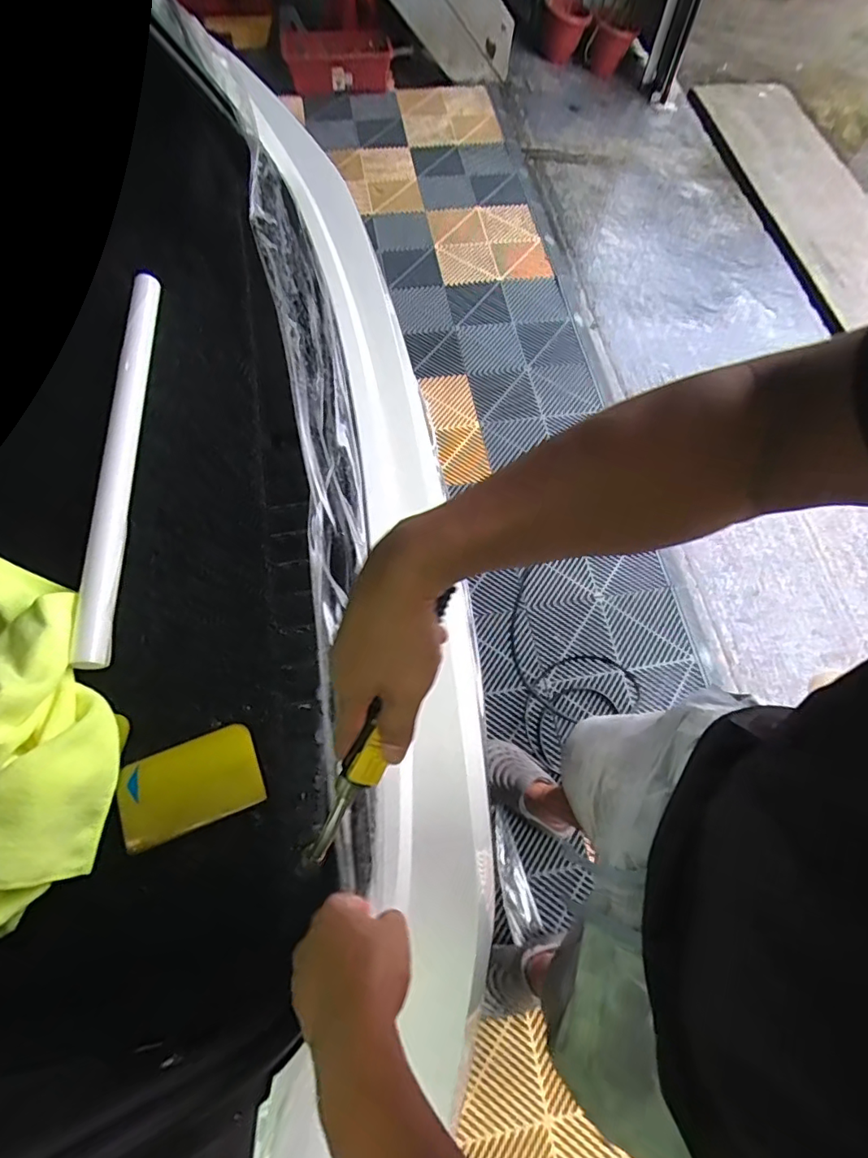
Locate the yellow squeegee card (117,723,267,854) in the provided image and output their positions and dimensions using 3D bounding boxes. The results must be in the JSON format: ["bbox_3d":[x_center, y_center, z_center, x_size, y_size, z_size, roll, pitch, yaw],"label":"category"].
[{"bbox_3d":[-0.217,0.182,0.474,0.117,0.005,0.074,-20,73,-11],"label":"yellow squeegee card"}]

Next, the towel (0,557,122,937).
[{"bbox_3d":[-0.379,0.113,0.457,0.168,0.079,0.310,-38,74,-16],"label":"towel"}]

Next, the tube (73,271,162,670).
[{"bbox_3d":[-0.349,-0.151,0.598,0.029,0.035,0.506,-5,66,-4],"label":"tube"}]

